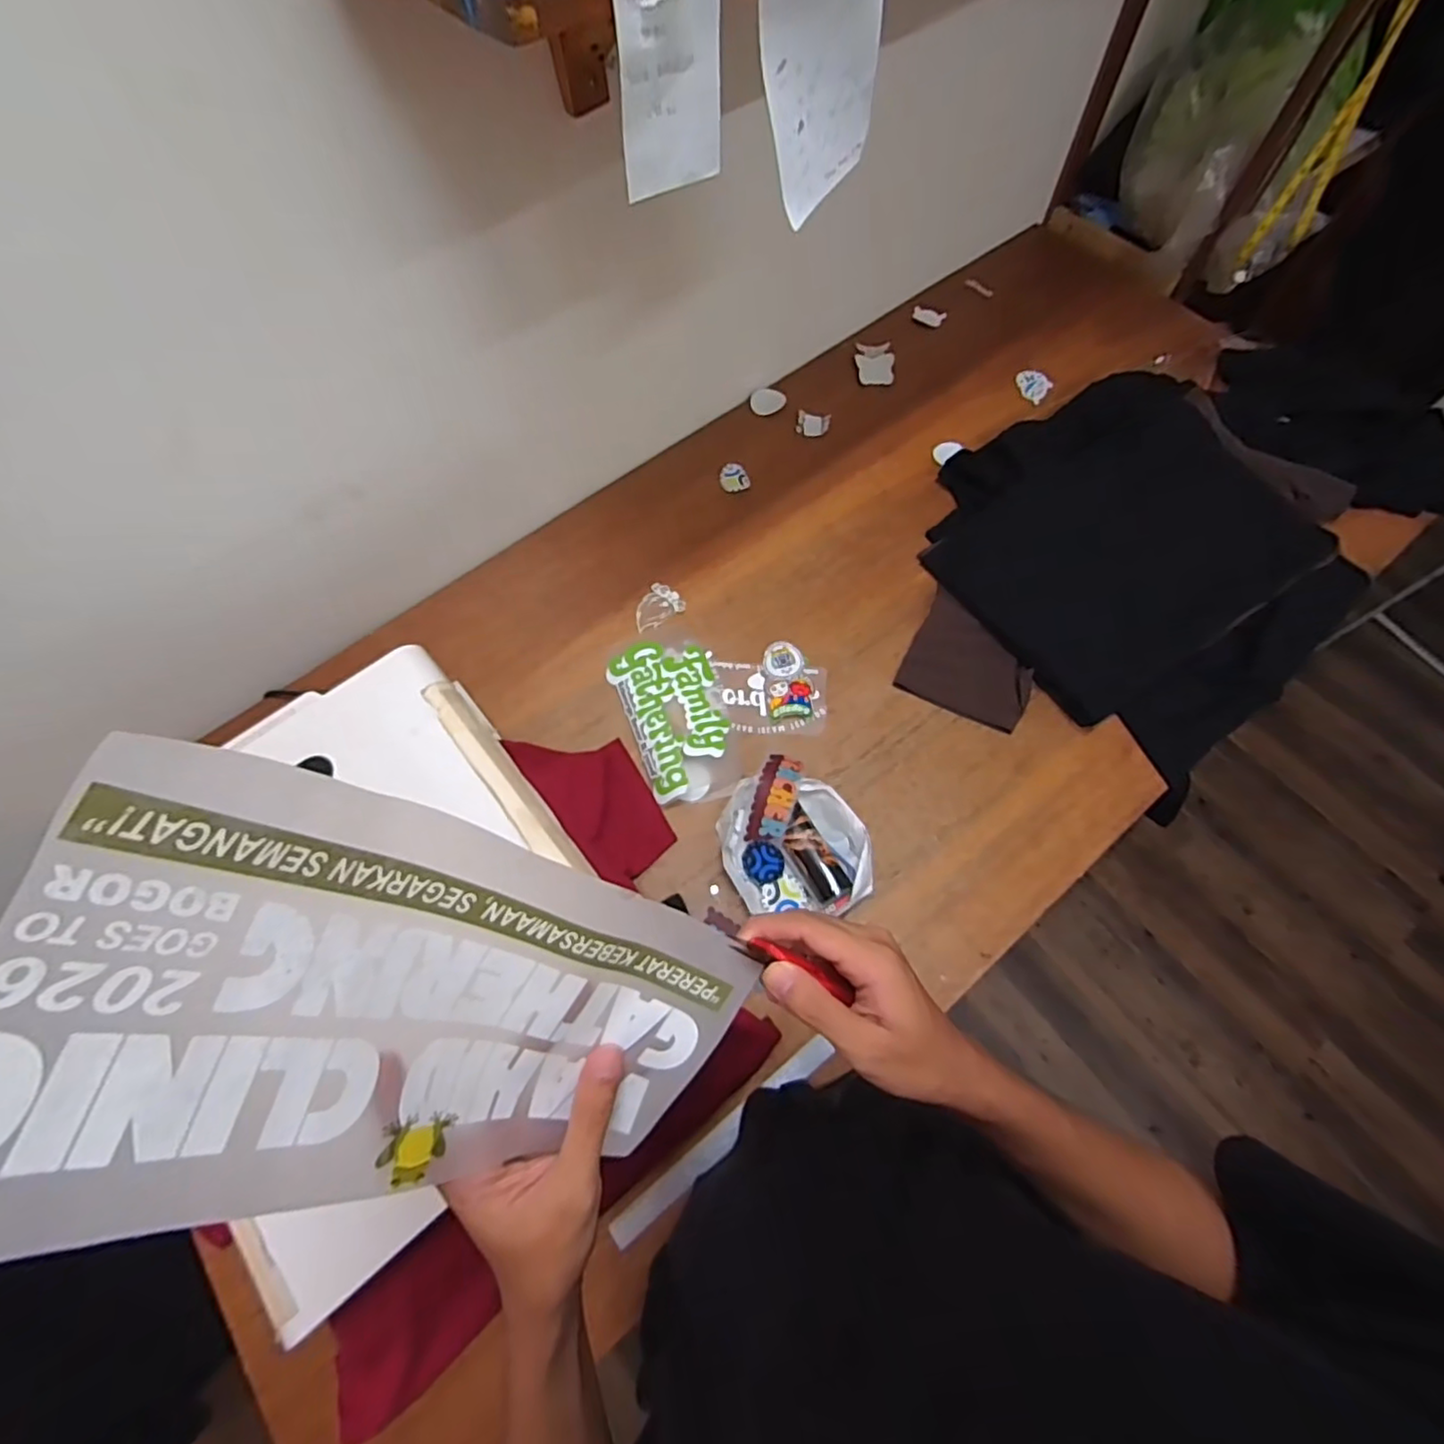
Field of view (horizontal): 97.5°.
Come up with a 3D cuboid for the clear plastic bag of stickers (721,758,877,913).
[{"bbox_3d":[0.086,0.152,0.791,0.165,0.056,0.194,-28,69,-8],"label":"clear plastic bag of stickers"}]

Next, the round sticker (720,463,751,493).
[{"bbox_3d":[0.020,-0.405,1.049,0.047,0.010,0.054,-8,68,0],"label":"round sticker"}]

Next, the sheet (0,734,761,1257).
[{"bbox_3d":[-0.104,0.116,0.250,0.041,0.269,0.134,9,71,45],"label":"sheet"}]

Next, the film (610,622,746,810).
[{"bbox_3d":[-0.065,-0.019,0.879,0.139,0.033,0.261,-17,68,-4],"label":"film"}]

